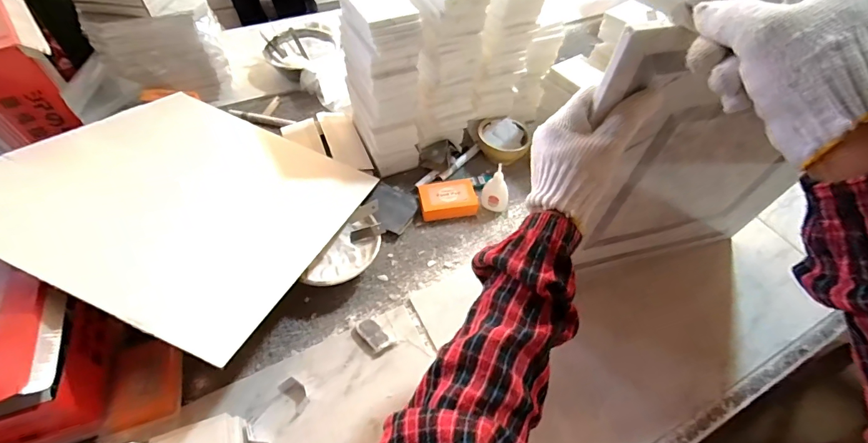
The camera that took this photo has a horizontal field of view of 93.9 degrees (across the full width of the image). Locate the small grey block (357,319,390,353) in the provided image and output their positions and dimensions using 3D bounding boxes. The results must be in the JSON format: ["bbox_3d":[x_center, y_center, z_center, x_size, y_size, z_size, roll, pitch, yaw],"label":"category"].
[{"bbox_3d":[-0.083,0.151,0.547,0.027,0.012,0.053,-37,64,-26],"label":"small grey block"}]

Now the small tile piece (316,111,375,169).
[{"bbox_3d":[-0.171,-0.156,0.766,0.063,0.011,0.159,-18,57,-16],"label":"small tile piece"}]

